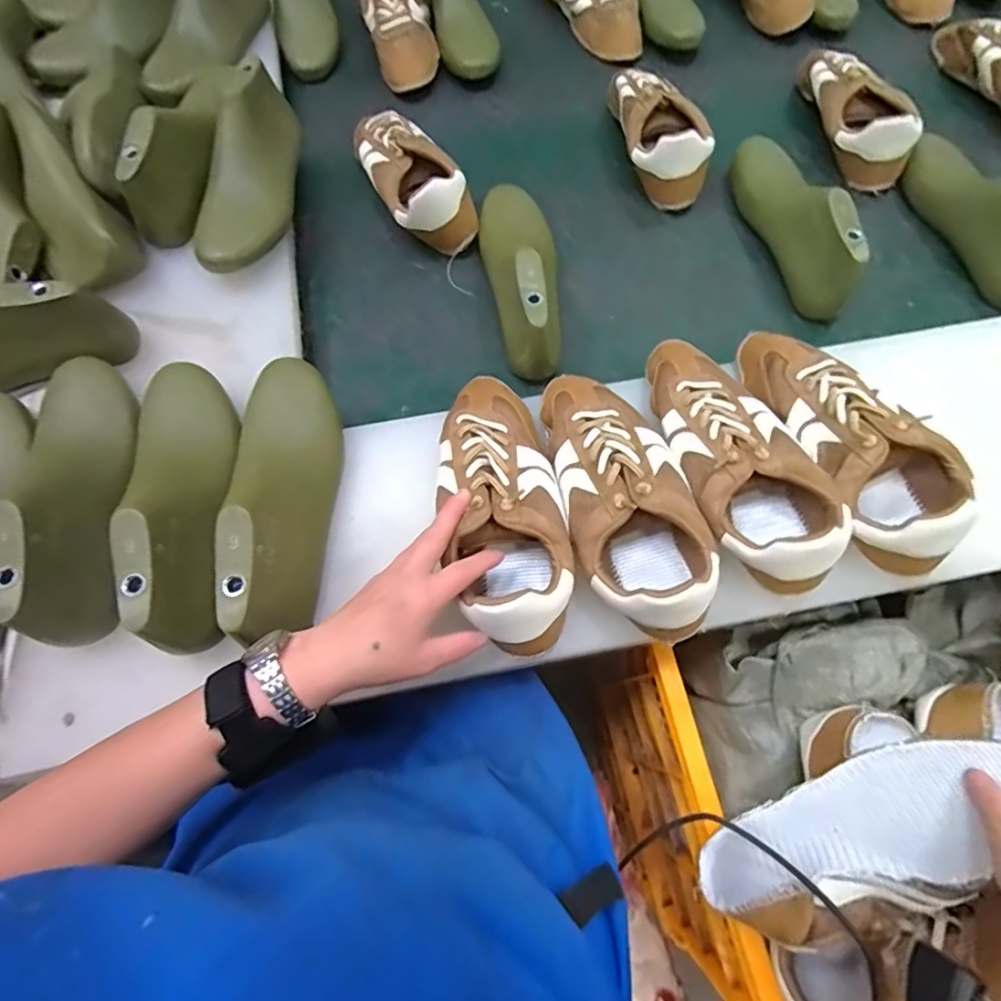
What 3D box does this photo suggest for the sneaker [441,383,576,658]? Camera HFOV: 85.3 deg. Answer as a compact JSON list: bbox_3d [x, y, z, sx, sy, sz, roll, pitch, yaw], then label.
[{"bbox_3d":[0.001,0.000,0.453,0.093,0.072,0.243,-9,63,-2],"label":"sneaker"}]

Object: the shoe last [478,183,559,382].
[{"bbox_3d":[0.025,-0.250,0.591,0.088,0.098,0.235,-2,70,1],"label":"shoe last"}]

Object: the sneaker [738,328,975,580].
[{"bbox_3d":[0.299,-0.058,0.468,0.097,0.078,0.246,-17,70,-5],"label":"sneaker"}]

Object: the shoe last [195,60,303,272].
[{"bbox_3d":[-0.272,-0.346,0.583,0.081,0.087,0.232,3,70,2],"label":"shoe last"}]

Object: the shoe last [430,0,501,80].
[{"bbox_3d":[-0.064,-0.710,0.778,0.080,0.064,0.234,-17,83,-5],"label":"shoe last"}]

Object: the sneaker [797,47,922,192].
[{"bbox_3d":[0.438,-0.499,0.695,0.080,0.085,0.206,-17,70,-5],"label":"sneaker"}]

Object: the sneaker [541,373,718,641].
[{"bbox_3d":[0.100,-0.011,0.444,0.099,0.069,0.240,-12,70,-3],"label":"sneaker"}]

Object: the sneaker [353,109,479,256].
[{"bbox_3d":[-0.110,-0.389,0.655,0.084,0.081,0.211,-29,72,-9],"label":"sneaker"}]

